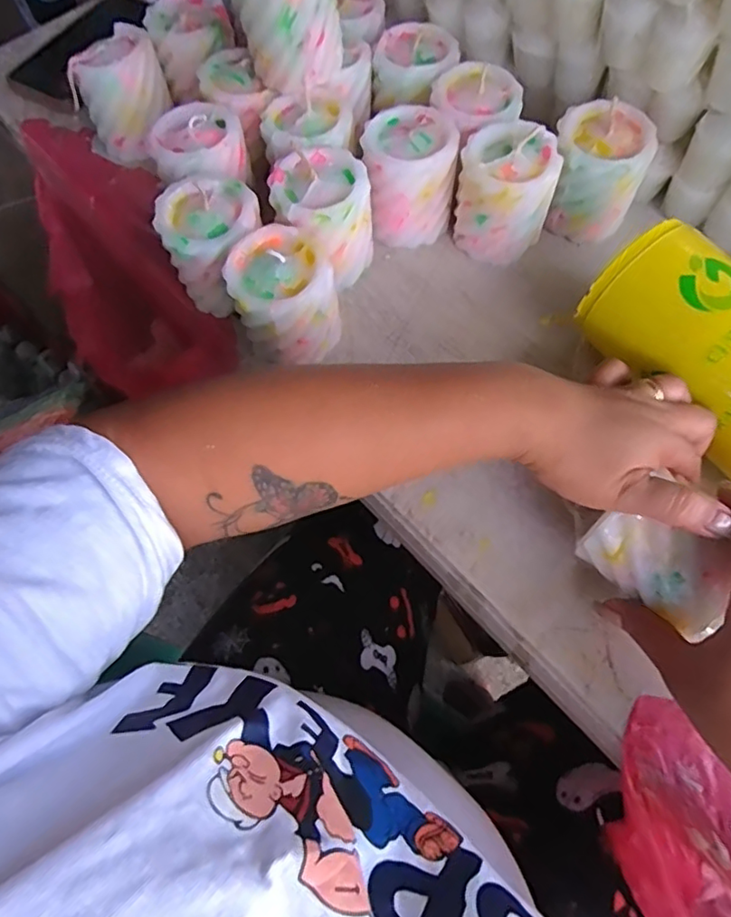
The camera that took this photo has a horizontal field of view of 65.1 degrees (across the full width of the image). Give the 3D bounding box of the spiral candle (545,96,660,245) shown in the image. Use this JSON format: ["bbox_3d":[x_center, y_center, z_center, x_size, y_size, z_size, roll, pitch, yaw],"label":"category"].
[{"bbox_3d":[0.172,-0.213,0.431,0.067,0.069,0.066,15,68,9],"label":"spiral candle"}]

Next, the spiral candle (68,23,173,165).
[{"bbox_3d":[-0.202,-0.303,0.480,0.072,0.074,0.051,-29,68,-10],"label":"spiral candle"}]

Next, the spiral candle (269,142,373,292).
[{"bbox_3d":[-0.029,-0.171,0.413,0.067,0.068,0.080,-8,66,-1],"label":"spiral candle"}]

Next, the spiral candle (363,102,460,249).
[{"bbox_3d":[0.034,-0.213,0.434,0.067,0.069,0.073,1,67,3],"label":"spiral candle"}]

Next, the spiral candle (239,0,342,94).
[{"bbox_3d":[-0.054,-0.312,0.405,0.069,0.075,0.066,-8,66,-1],"label":"spiral candle"}]

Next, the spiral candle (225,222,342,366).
[{"bbox_3d":[-0.055,-0.108,0.385,0.063,0.061,0.070,-26,68,-8],"label":"spiral candle"}]

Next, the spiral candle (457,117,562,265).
[{"bbox_3d":[0.101,-0.192,0.420,0.065,0.079,0.062,-1,66,2],"label":"spiral candle"}]

